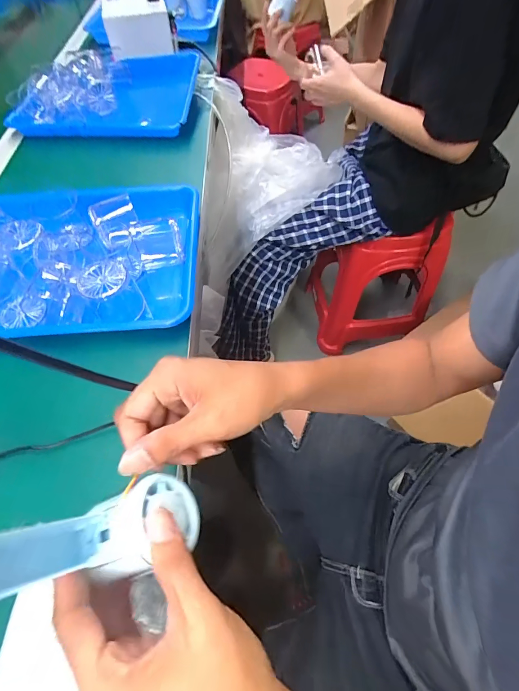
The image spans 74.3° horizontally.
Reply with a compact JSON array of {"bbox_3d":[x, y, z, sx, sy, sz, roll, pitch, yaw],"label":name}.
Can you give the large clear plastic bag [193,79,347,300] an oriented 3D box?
[{"bbox_3d":[0.032,-0.385,0.827,0.303,0.335,0.304,0,59,3],"label":"large clear plastic bag"}]

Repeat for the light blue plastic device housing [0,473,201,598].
[{"bbox_3d":[-0.096,0.107,0.187,0.037,0.151,0.044,-44,62,12],"label":"light blue plastic device housing"}]

